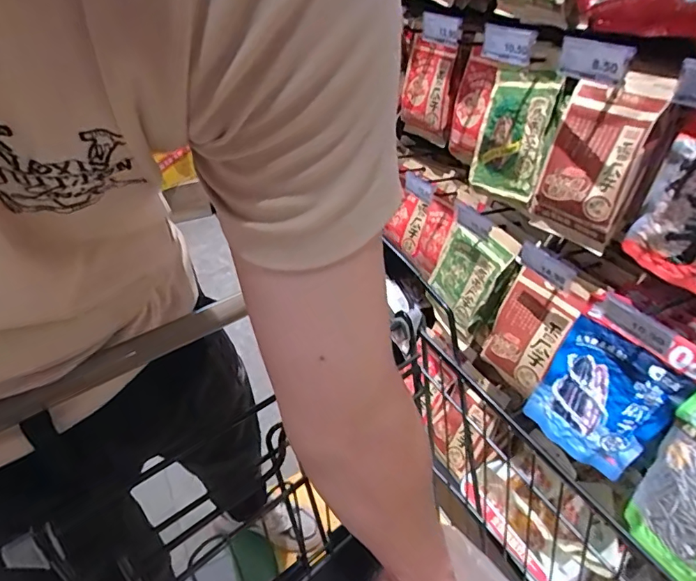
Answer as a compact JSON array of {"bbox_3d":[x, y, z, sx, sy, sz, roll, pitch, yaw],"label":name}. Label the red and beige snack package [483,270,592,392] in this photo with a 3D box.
[{"bbox_3d":[0.324,0.071,0.838,0.021,0.226,0.133,3,26,-33],"label":"red and beige snack package"}]

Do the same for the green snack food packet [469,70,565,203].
[{"bbox_3d":[0.281,-0.267,0.811,0.013,0.198,0.152,-4,26,-31],"label":"green snack food packet"}]

